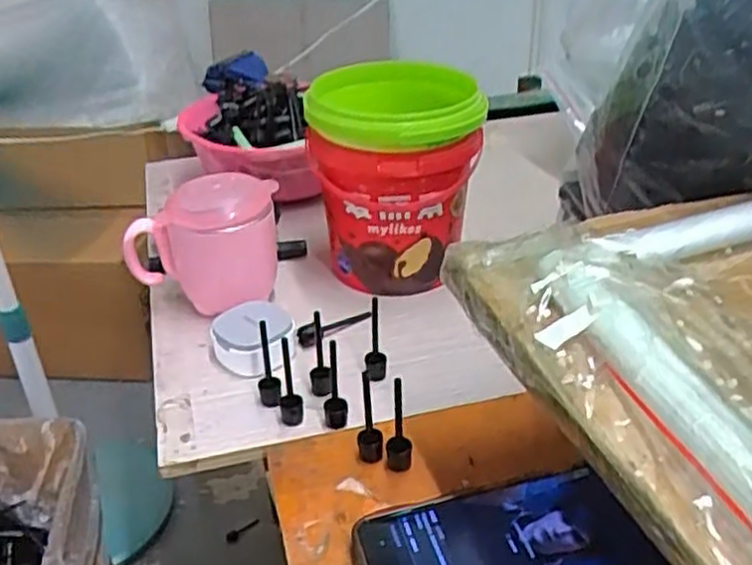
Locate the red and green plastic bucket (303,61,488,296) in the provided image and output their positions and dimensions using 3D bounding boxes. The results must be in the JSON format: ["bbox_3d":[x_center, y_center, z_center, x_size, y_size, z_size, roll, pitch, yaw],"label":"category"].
[{"bbox_3d":[0.015,-0.084,0.613,0.124,0.153,0.134,-1,32,1],"label":"red and green plastic bucket"}]

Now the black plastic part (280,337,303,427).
[{"bbox_3d":[-0.055,0.060,0.474,0.014,0.065,0.019,-9,33,-11],"label":"black plastic part"}]

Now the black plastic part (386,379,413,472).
[{"bbox_3d":[0.013,0.082,0.431,0.015,0.059,0.013,-1,32,1],"label":"black plastic part"}]

